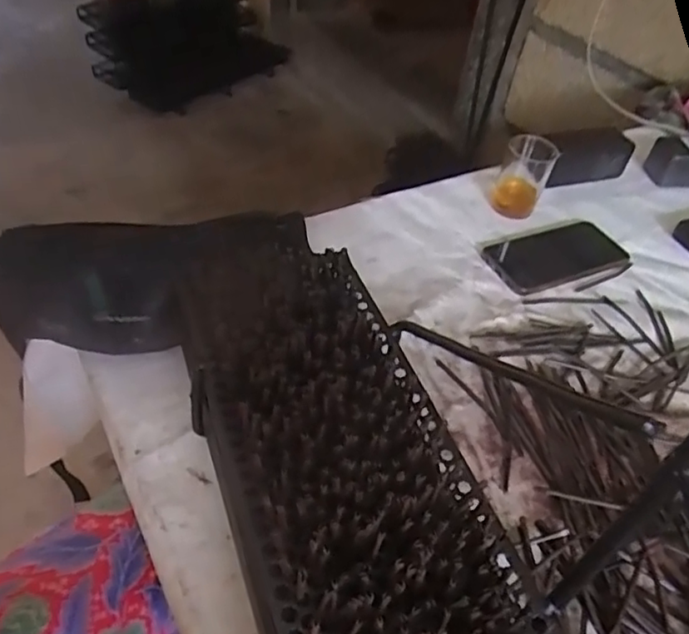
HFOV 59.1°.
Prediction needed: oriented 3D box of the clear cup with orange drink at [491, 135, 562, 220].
[{"bbox_3d":[0.214,-0.170,0.733,0.058,0.079,0.057,4,44,-4],"label":"clear cup with orange drink"}]

